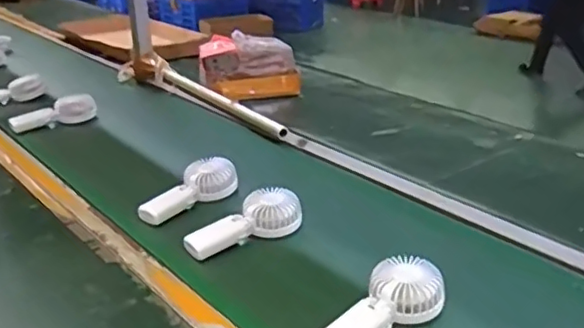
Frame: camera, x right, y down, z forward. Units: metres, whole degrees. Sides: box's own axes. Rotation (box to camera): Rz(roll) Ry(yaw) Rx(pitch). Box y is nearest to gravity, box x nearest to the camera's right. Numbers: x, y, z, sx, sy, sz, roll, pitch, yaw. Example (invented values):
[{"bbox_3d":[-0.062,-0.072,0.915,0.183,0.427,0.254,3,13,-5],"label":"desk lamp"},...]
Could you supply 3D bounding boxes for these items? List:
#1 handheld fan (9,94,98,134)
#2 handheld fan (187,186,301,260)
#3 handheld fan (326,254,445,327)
[{"bbox_3d":[-0.537,-0.116,1.375,0.190,0.042,0.069,-17,29,-34],"label":"handheld fan"},{"bbox_3d":[-0.070,0.088,0.897,0.188,0.043,0.078,-23,32,-37],"label":"handheld fan"},{"bbox_3d":[0.105,0.168,0.707,0.091,0.041,0.173,16,31,34],"label":"handheld fan"}]

